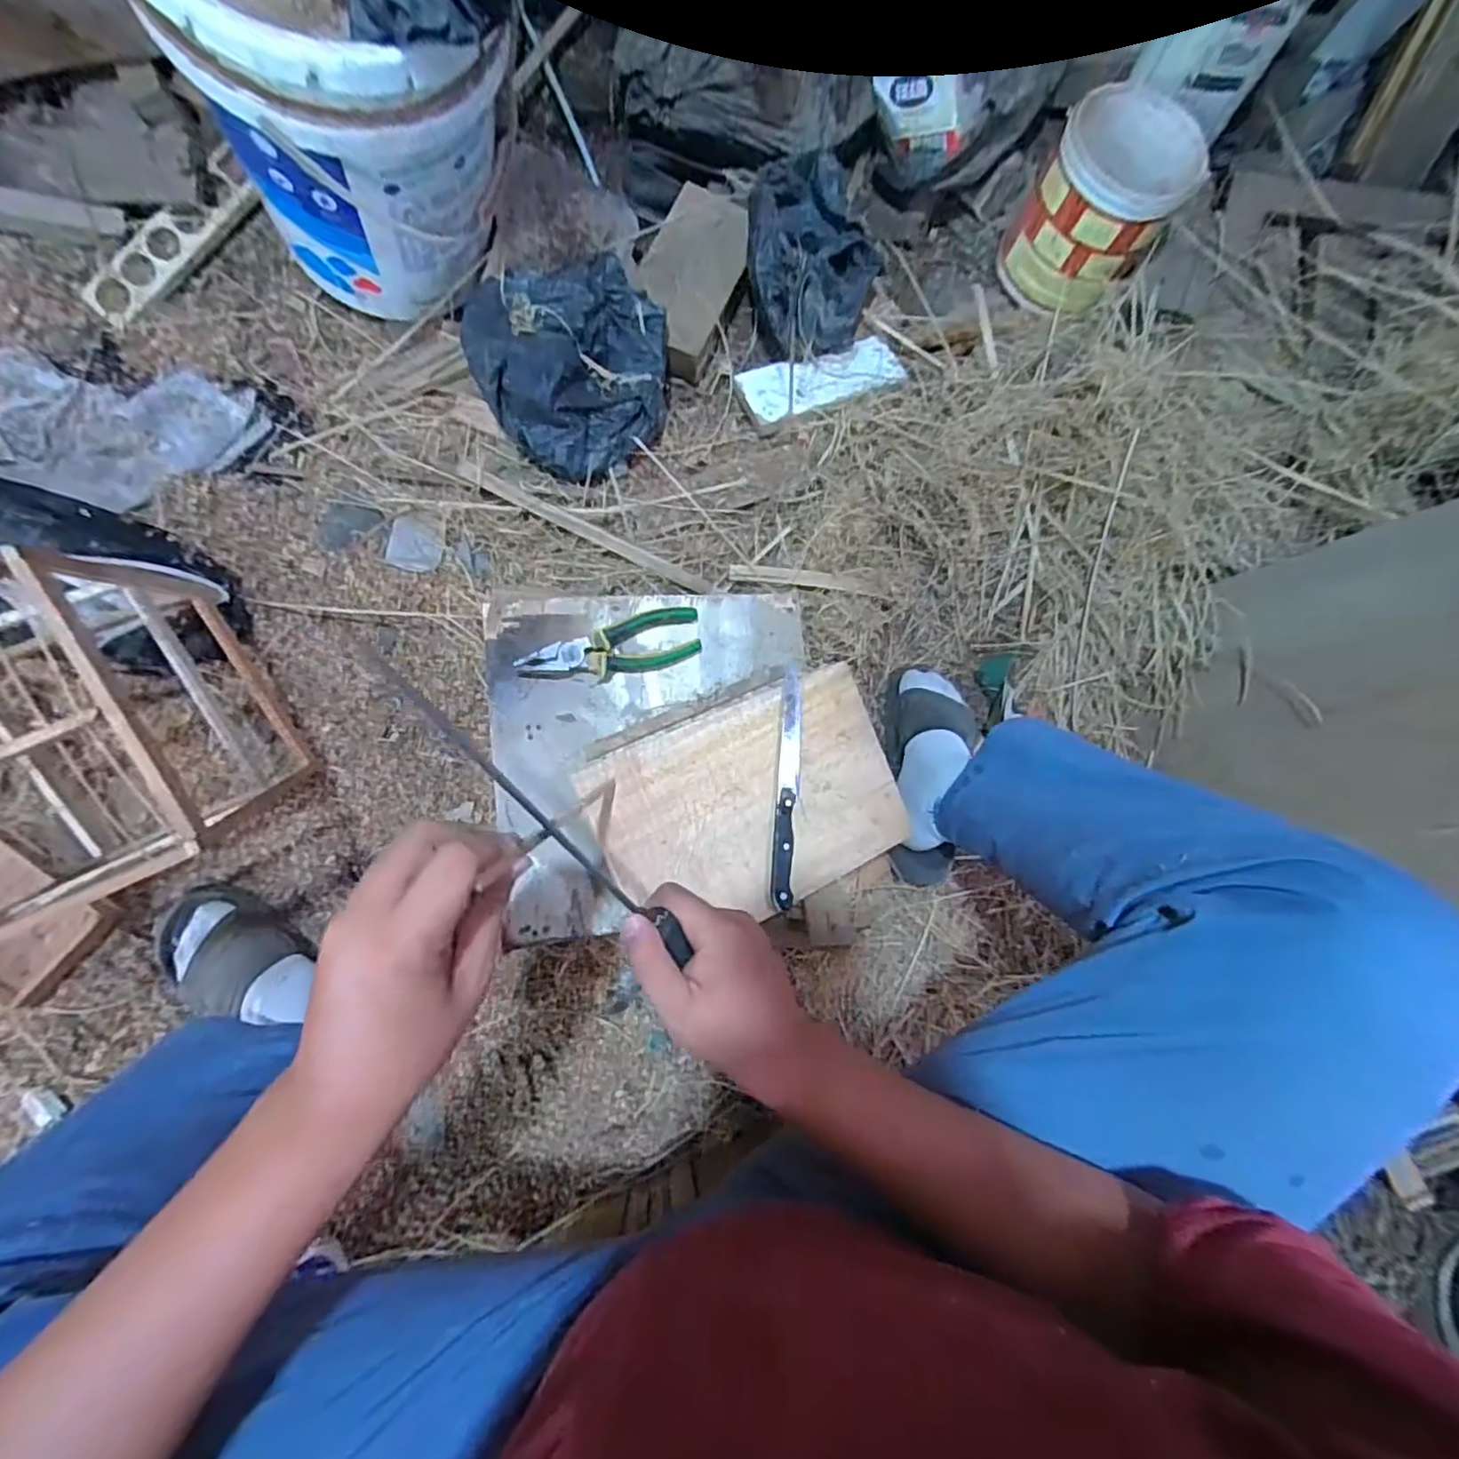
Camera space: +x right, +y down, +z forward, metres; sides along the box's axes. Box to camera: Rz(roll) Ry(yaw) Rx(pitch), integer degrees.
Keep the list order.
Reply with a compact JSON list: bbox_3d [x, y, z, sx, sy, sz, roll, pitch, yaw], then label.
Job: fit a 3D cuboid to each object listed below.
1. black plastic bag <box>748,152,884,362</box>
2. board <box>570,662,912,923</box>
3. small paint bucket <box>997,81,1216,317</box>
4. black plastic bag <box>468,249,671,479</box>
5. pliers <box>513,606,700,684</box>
[{"bbox_3d":[0.106,-0.606,0.846,0.173,0.113,0.203,6,81,-5],"label":"black plastic bag"},{"bbox_3d":[0.026,0.071,0.599,0.288,0.012,0.190,-23,92,-19],"label":"board"},{"bbox_3d":[0.483,-0.688,0.862,0.174,0.184,0.190,1,82,-6],"label":"small paint bucket"},{"bbox_3d":[-0.184,-0.437,0.782,0.233,0.110,0.216,-18,84,-8],"label":"black plastic bag"},{"bbox_3d":[-0.108,-0.075,0.601,0.170,0.023,0.055,-19,89,-25],"label":"pliers"}]

